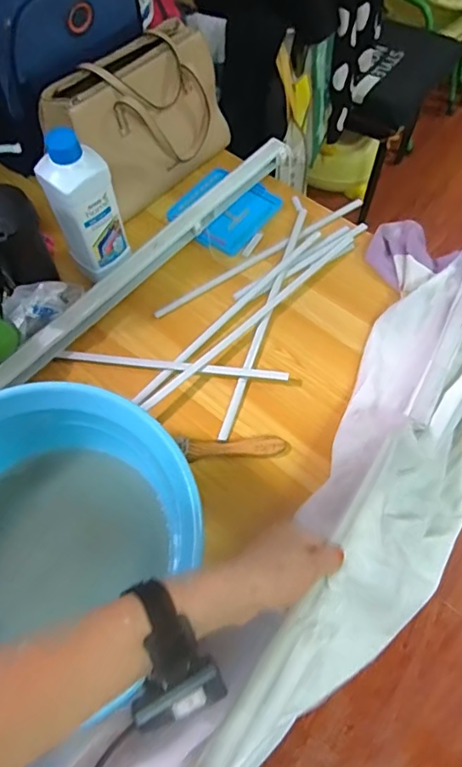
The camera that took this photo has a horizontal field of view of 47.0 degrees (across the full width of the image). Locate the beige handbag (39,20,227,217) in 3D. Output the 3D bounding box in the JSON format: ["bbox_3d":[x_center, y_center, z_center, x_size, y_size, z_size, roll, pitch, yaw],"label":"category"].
[{"bbox_3d":[-0.139,-0.426,0.869,0.289,0.187,0.120,-42,69,-18],"label":"beige handbag"}]

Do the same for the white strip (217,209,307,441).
[{"bbox_3d":[0.056,-0.106,0.812,0.015,0.009,0.428,17,66,8],"label":"white strip"}]

